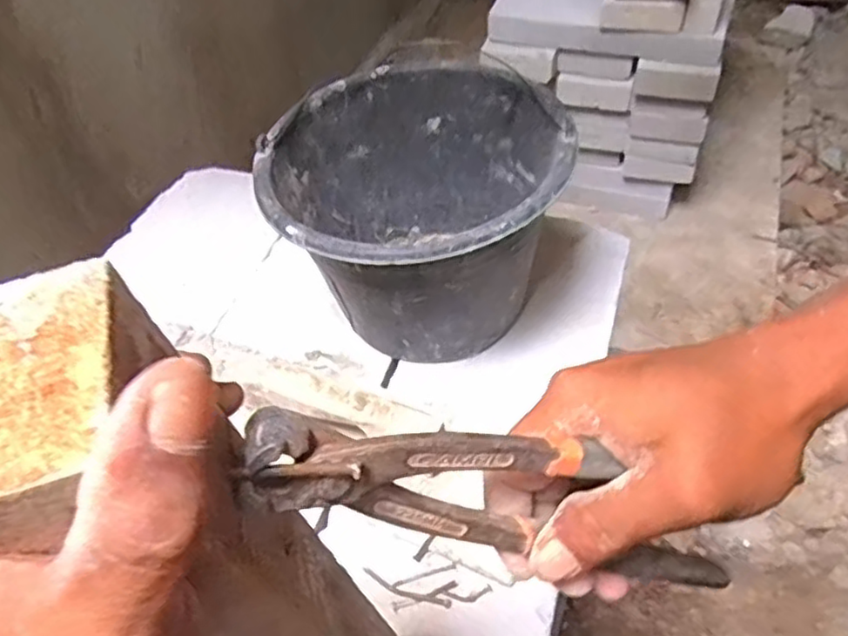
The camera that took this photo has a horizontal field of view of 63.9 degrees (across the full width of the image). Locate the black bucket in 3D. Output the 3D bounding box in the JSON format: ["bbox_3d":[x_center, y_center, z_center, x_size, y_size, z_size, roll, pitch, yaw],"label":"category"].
[{"bbox_3d":[-0.004,-0.088,0.664,0.270,0.189,0.268,-3,48,3],"label":"black bucket"}]

